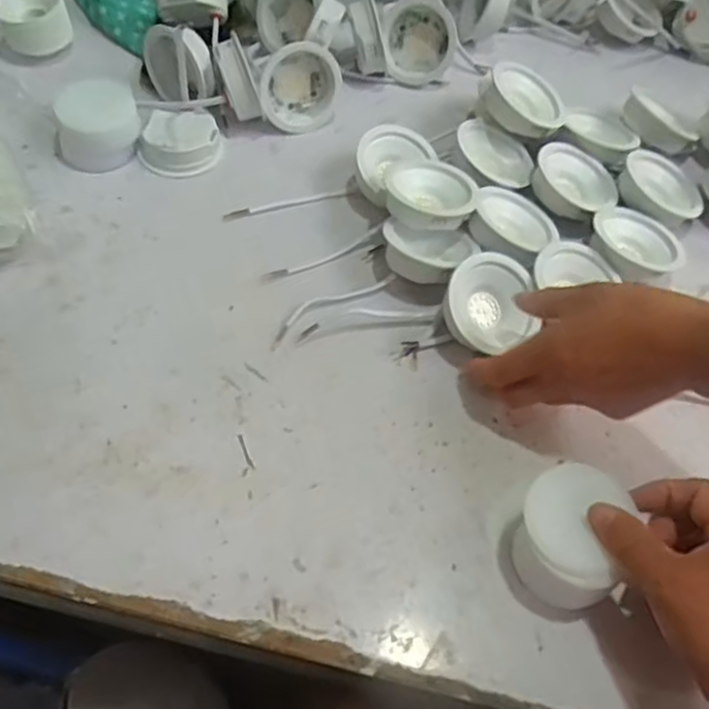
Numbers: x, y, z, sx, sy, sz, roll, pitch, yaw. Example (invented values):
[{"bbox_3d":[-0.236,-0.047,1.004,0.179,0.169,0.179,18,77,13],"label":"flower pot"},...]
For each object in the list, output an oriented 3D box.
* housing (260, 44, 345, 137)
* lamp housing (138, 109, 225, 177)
[{"bbox_3d":[-0.048,-0.229,0.614,0.072,0.069,0.025,-22,36,-14],"label":"housing"},{"bbox_3d":[-0.144,-0.176,0.593,0.060,0.022,0.058,1,57,-2],"label":"lamp housing"}]

